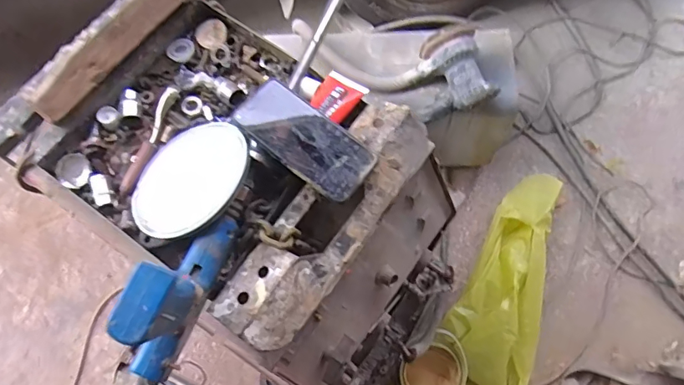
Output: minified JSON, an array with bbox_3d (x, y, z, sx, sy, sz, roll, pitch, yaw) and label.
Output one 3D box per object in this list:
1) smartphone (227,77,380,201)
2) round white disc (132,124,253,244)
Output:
[{"bbox_3d":[-0.041,-0.061,0.546,0.160,0.013,0.074,38,72,10],"label":"smartphone"},{"bbox_3d":[-0.170,-0.016,0.550,0.142,0.010,0.146,-11,56,18],"label":"round white disc"}]

